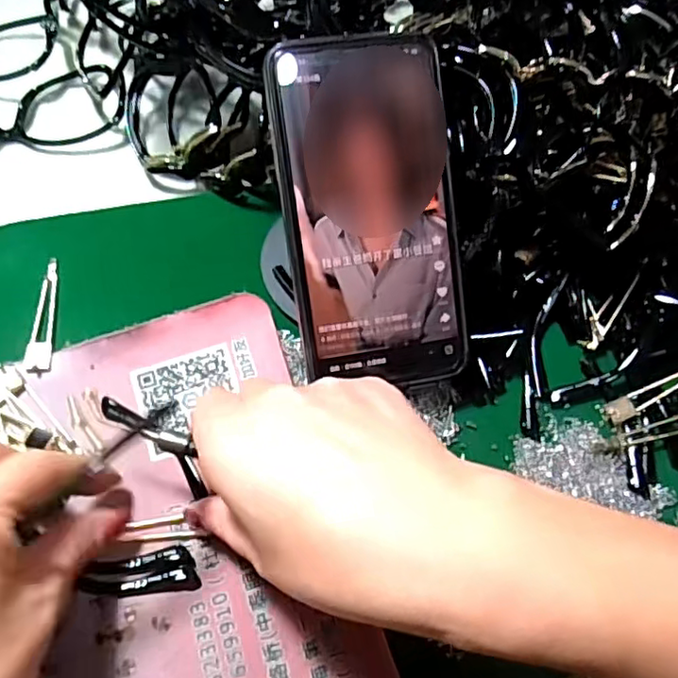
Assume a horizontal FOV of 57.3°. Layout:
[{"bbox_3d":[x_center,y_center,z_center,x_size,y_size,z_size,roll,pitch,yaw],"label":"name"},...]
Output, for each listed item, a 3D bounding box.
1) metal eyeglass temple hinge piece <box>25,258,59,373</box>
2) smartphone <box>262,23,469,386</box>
[{"bbox_3d":[-0.152,-0.014,0.319,0.012,0.004,0.065,-5,65,-6],"label":"metal eyeglass temple hinge piece"},{"bbox_3d":[0.015,-0.056,0.283,0.078,0.007,0.154,-10,101,-7],"label":"smartphone"}]

